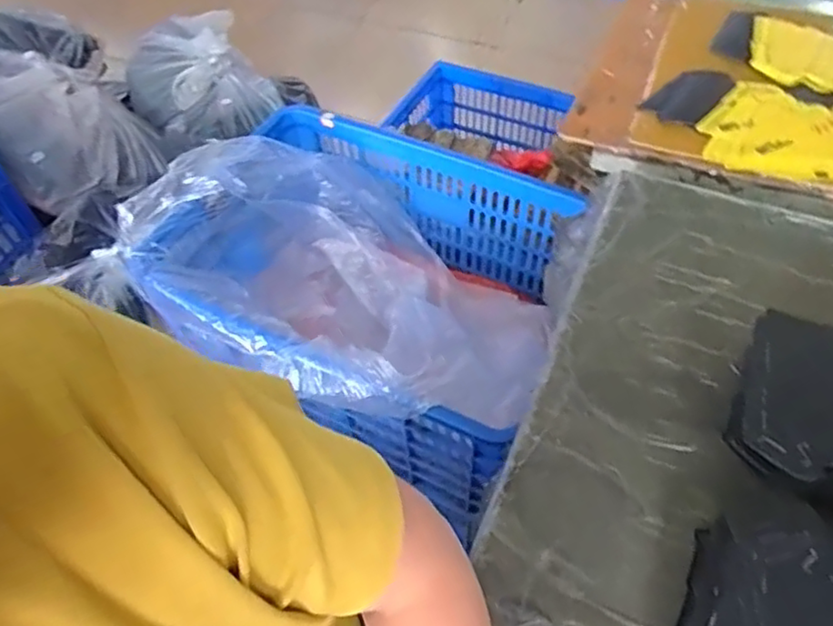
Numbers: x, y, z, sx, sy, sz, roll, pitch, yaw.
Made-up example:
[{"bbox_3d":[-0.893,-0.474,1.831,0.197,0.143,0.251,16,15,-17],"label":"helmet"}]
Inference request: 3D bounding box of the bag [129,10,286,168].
[{"bbox_3d":[-0.564,-0.594,1.612,0.302,0.186,0.340,-30,59,-17],"label":"bag"}]

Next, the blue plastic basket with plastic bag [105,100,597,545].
[{"bbox_3d":[-0.076,-0.058,0.994,0.551,0.307,0.433,27,61,20],"label":"blue plastic basket with plastic bag"}]

